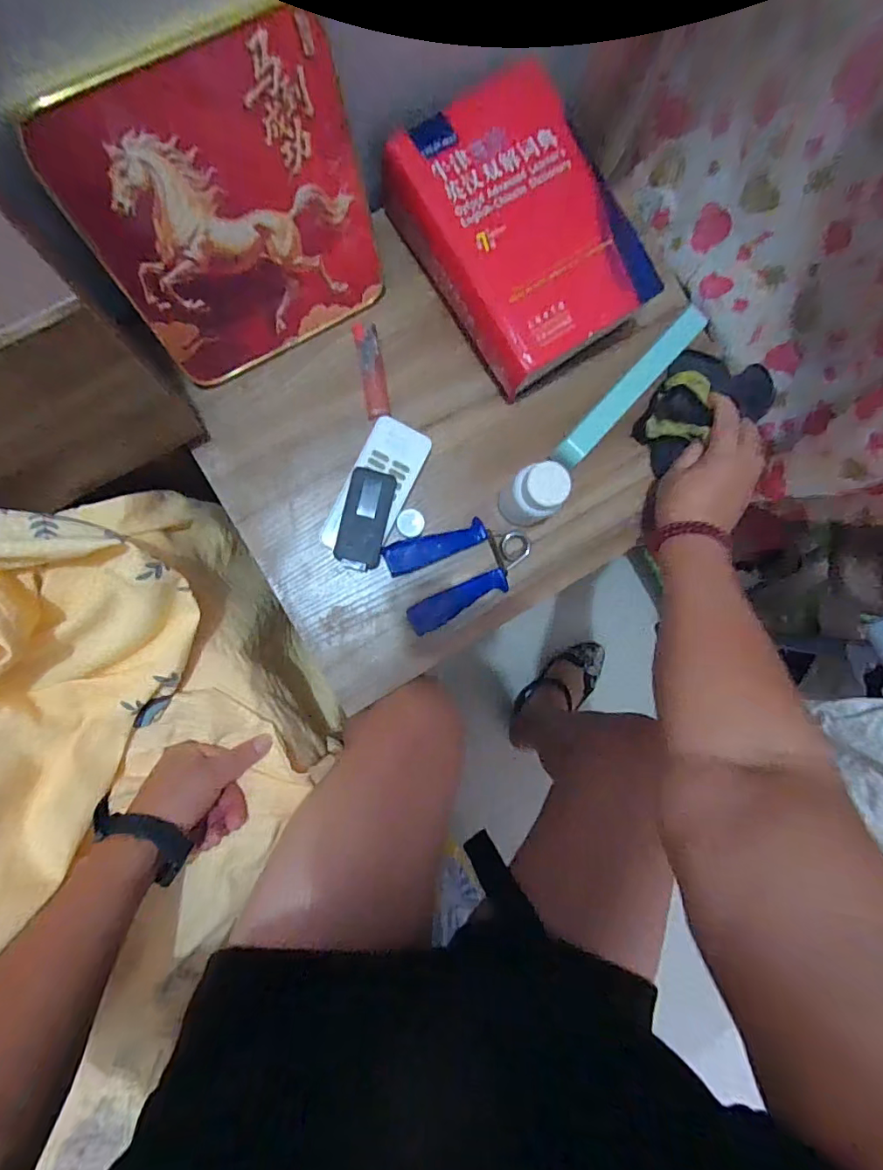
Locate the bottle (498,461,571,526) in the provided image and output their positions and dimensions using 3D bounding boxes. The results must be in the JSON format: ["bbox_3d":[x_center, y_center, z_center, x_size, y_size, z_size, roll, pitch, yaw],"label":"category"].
[{"bbox_3d":[0.080,-0.080,0.440,0.041,0.076,0.048,-37,93,-6],"label":"bottle"}]

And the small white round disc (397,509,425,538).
[{"bbox_3d":[-0.028,-0.059,0.471,0.026,0.007,0.026,0,89,-7],"label":"small white round disc"}]

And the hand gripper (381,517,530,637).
[{"bbox_3d":[0.021,-0.017,0.473,0.130,0.023,0.086,-22,91,-7],"label":"hand gripper"}]

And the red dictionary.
[{"bbox_3d":[0.065,-0.299,0.449,0.158,0.079,0.215,-36,93,-6],"label":"red dictionary"}]

